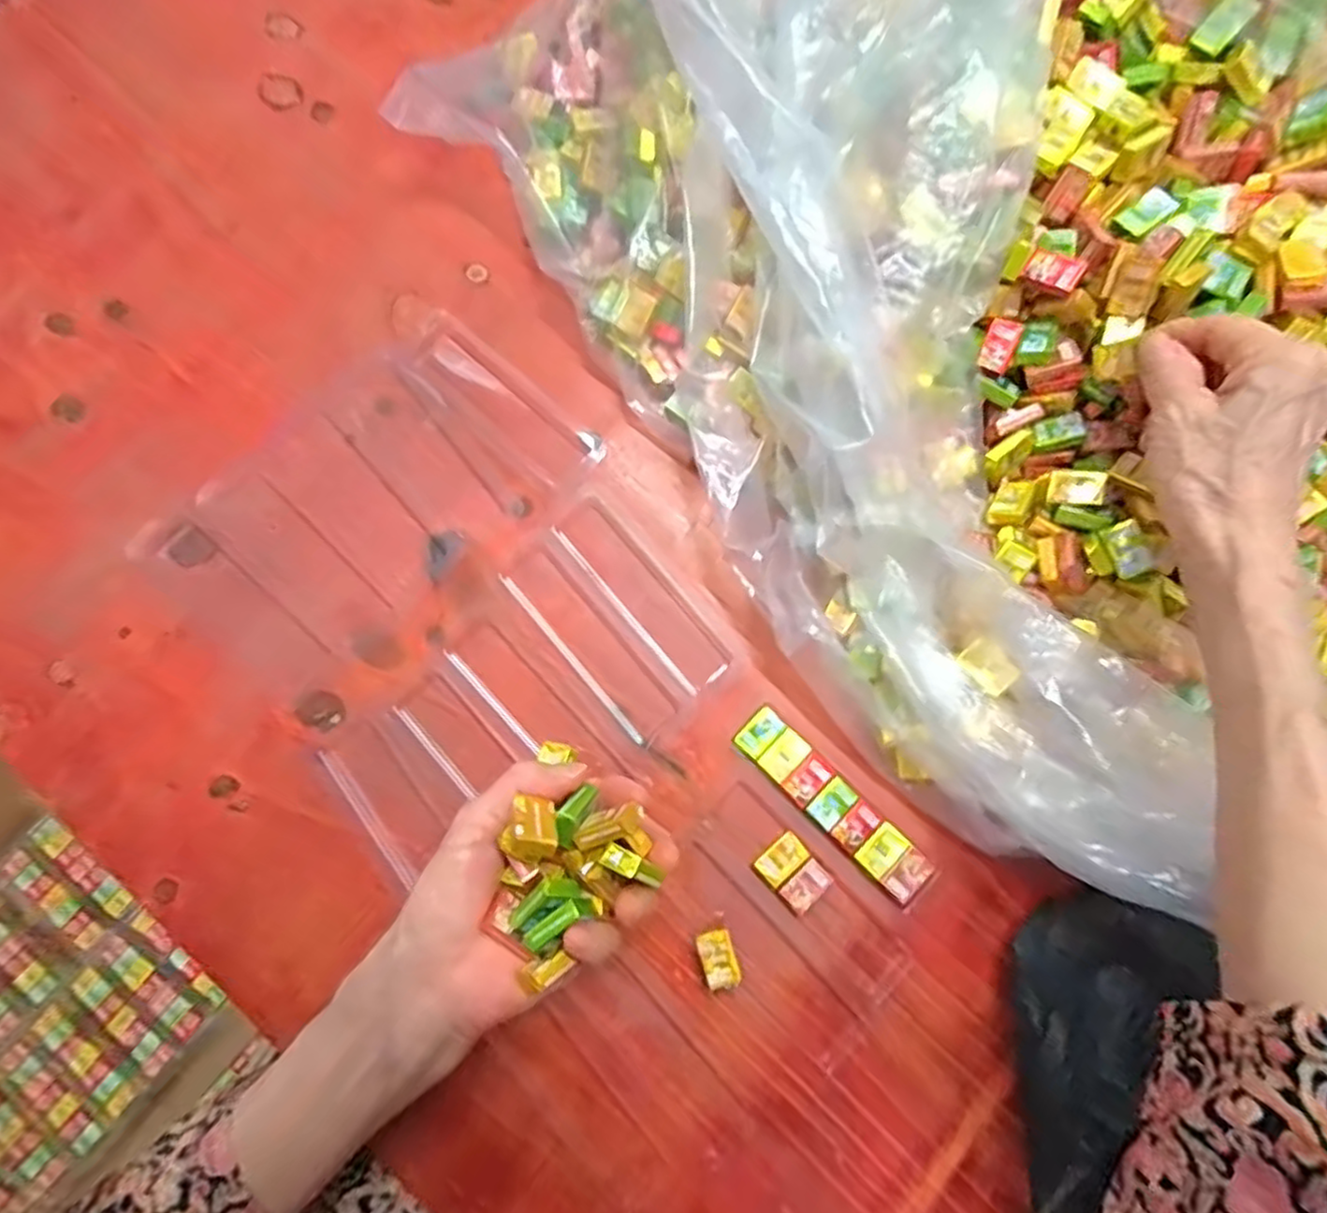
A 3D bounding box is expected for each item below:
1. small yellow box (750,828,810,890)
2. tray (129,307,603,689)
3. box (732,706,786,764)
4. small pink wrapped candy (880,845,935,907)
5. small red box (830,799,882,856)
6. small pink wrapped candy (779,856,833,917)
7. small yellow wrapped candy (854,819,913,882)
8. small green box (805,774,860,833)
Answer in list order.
[{"bbox_3d":[0.060,0.130,0.354,0.027,0.004,0.017,-43,81,-8],"label":"small yellow box"},{"bbox_3d":[-0.159,-0.063,0.393,0.144,0.011,0.215,43,81,8],"label":"tray"},{"bbox_3d":[0.051,0.067,0.366,0.017,0.004,0.026,43,81,8],"label":"box"},{"bbox_3d":[0.124,0.137,0.352,0.017,0.004,0.026,43,82,8],"label":"small pink wrapped candy"},{"bbox_3d":[0.099,0.113,0.355,0.016,0.004,0.025,43,81,8],"label":"small red box"},{"bbox_3d":[0.072,0.142,0.351,0.026,0.004,0.017,-42,81,-8],"label":"small pink wrapped candy"},{"bbox_3d":[0.112,0.124,0.353,0.017,0.004,0.026,41,81,8],"label":"small yellow wrapped candy"},{"bbox_3d":[0.088,0.102,0.358,0.017,0.004,0.025,43,82,8],"label":"small green box"}]

